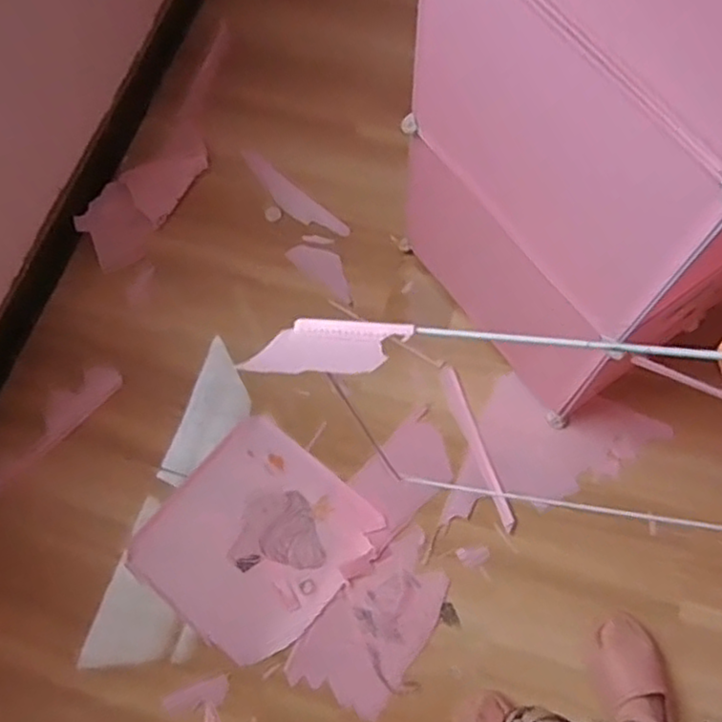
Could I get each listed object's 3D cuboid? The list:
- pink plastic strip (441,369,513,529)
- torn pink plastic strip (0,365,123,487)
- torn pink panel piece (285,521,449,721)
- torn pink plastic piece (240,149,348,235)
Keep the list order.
[{"bbox_3d":[0.209,0.153,1.235,0.034,0.018,0.314,-18,68,-7],"label":"pink plastic strip"},{"bbox_3d":[-0.576,0.114,1.260,0.079,0.008,0.291,37,66,13],"label":"torn pink plastic strip"},{"bbox_3d":[0.028,0.424,1.130,0.161,0.009,0.297,31,71,13],"label":"torn pink panel piece"},{"bbox_3d":[-0.156,-0.363,1.476,0.072,0.012,0.321,-35,65,-22],"label":"torn pink plastic piece"}]

